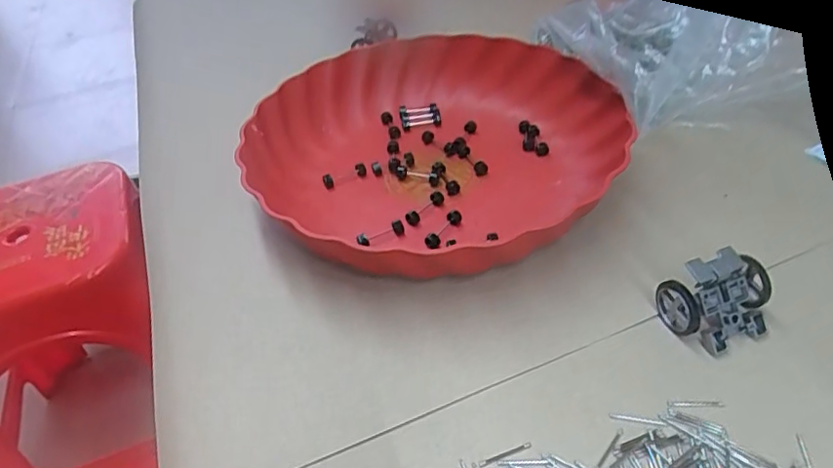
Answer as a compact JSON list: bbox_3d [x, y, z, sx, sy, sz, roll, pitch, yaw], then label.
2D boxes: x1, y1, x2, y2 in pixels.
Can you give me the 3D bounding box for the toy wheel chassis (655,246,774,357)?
[{"bbox_3d":[0.153,0.033,0.278,0.050,0.033,0.034,-17,44,-12],"label":"toy wheel chassis"}]

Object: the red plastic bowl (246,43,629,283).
[{"bbox_3d":[0.010,-0.063,0.388,0.243,0.047,0.251,29,53,32],"label":"red plastic bowl"}]

